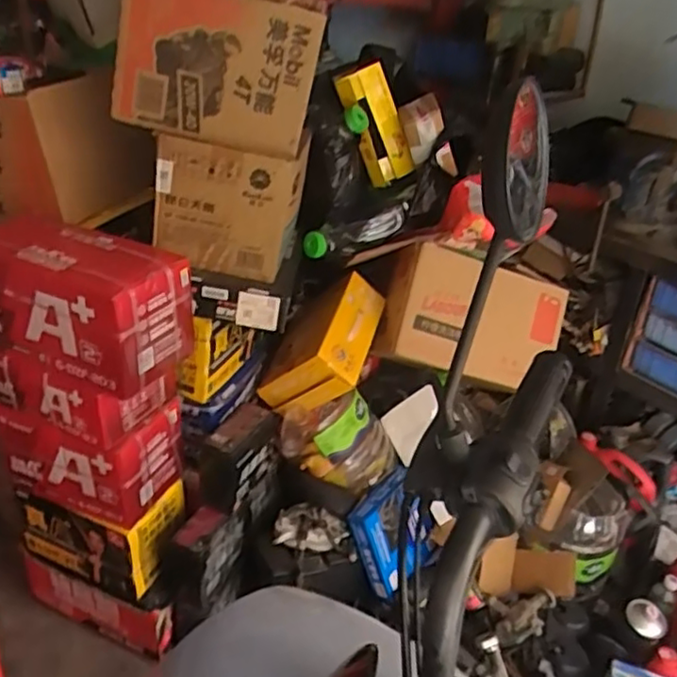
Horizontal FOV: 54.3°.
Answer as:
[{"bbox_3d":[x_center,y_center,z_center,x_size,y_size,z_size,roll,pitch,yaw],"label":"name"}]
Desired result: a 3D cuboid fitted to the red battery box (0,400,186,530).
[{"bbox_3d":[-0.540,0.240,1.448,0.330,0.231,0.209,13,30,15],"label":"red battery box"}]

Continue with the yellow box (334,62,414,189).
[{"bbox_3d":[0.097,-0.539,1.693,0.129,0.300,0.087,-14,25,17],"label":"yellow box"}]

